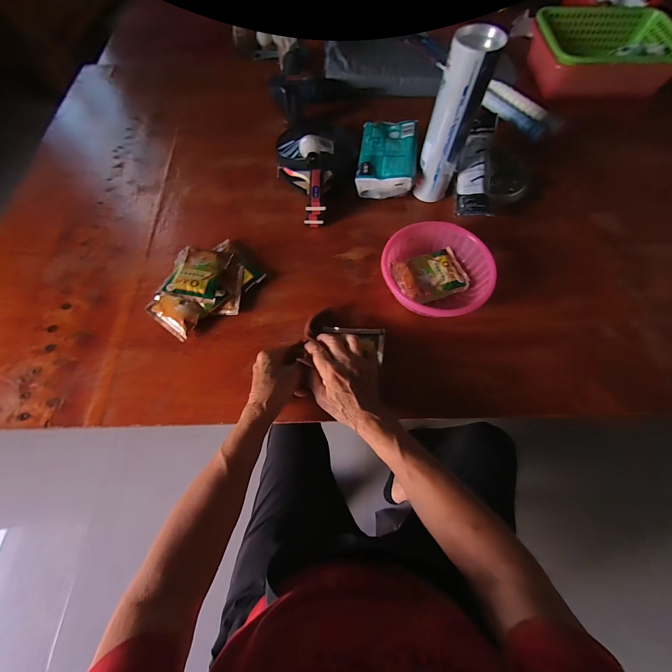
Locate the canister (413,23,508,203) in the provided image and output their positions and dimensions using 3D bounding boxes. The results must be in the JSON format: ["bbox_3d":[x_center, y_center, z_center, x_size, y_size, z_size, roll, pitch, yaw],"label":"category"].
[{"bbox_3d":[0.183,-0.332,0.476,0.061,0.220,0.063,25,69,11],"label":"canister"}]

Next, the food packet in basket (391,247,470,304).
[{"bbox_3d":[0.158,-0.099,0.495,0.113,0.022,0.080,-18,68,-7],"label":"food packet in basket"}]

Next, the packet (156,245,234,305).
[{"bbox_3d":[-0.222,-0.103,0.474,0.083,0.015,0.099,8,61,1],"label":"packet"}]

